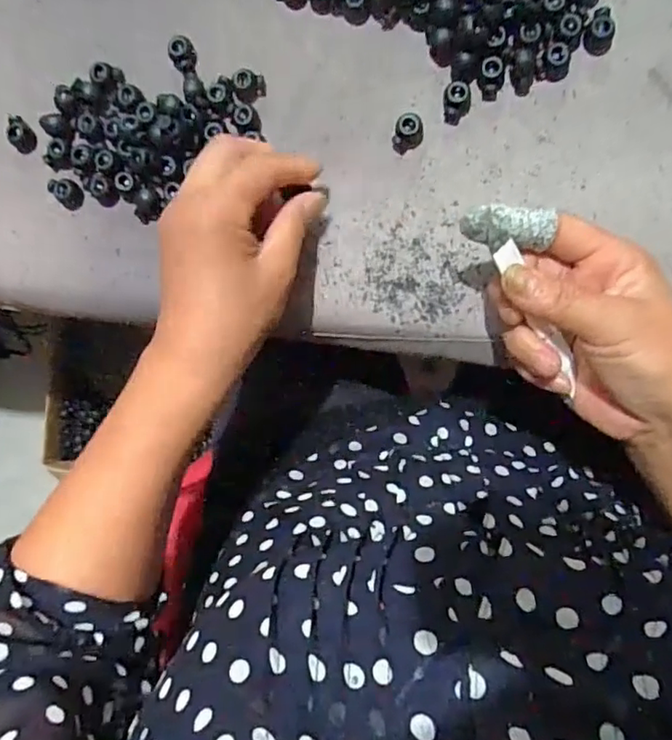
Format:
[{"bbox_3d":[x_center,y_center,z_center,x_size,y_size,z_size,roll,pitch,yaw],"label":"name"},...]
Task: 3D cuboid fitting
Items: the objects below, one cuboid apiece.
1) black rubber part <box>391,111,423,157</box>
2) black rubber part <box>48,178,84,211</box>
[{"bbox_3d":[0.042,-0.139,0.339,0.016,0.012,0.020,25,96,5],"label":"black rubber part"},{"bbox_3d":[-0.172,-0.113,0.365,0.020,0.008,0.016,29,94,8],"label":"black rubber part"}]

